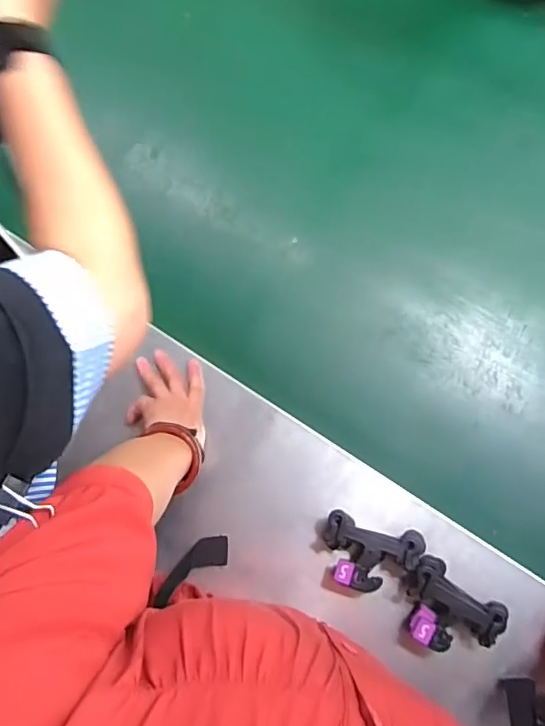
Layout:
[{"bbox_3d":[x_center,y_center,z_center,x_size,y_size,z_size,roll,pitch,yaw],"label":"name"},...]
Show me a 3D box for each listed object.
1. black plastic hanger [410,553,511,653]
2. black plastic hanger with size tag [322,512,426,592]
[{"bbox_3d":[0.191,0.274,0.584,0.106,0.036,0.084,35,77,8],"label":"black plastic hanger"},{"bbox_3d":[0.110,0.216,0.598,0.107,0.032,0.074,15,75,3],"label":"black plastic hanger with size tag"}]

